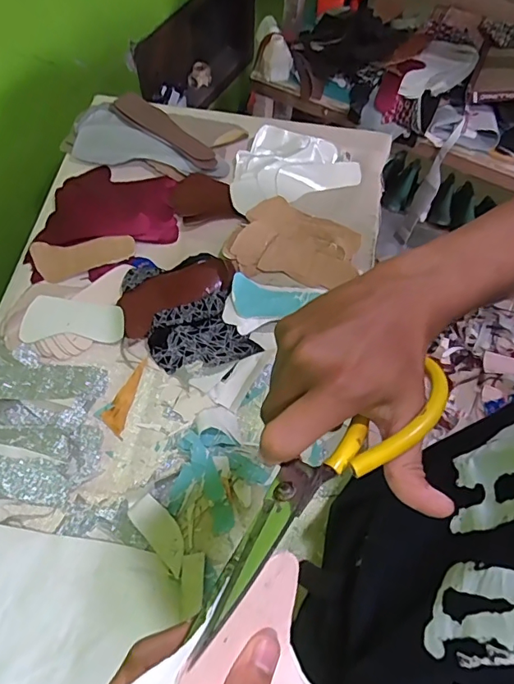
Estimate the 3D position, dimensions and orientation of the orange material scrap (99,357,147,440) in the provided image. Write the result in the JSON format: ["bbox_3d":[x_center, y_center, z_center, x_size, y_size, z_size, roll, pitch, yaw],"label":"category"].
[{"bbox_3d":[-0.200,0.078,0.717,0.039,0.007,0.121,9,63,4],"label":"orange material scrap"}]

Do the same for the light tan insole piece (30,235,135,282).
[{"bbox_3d":[-0.293,-0.143,0.818,0.167,0.017,0.064,-5,91,-5],"label":"light tan insole piece"}]

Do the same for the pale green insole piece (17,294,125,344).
[{"bbox_3d":[-0.284,-0.035,0.746,0.154,0.012,0.068,1,94,-4],"label":"pale green insole piece"}]

